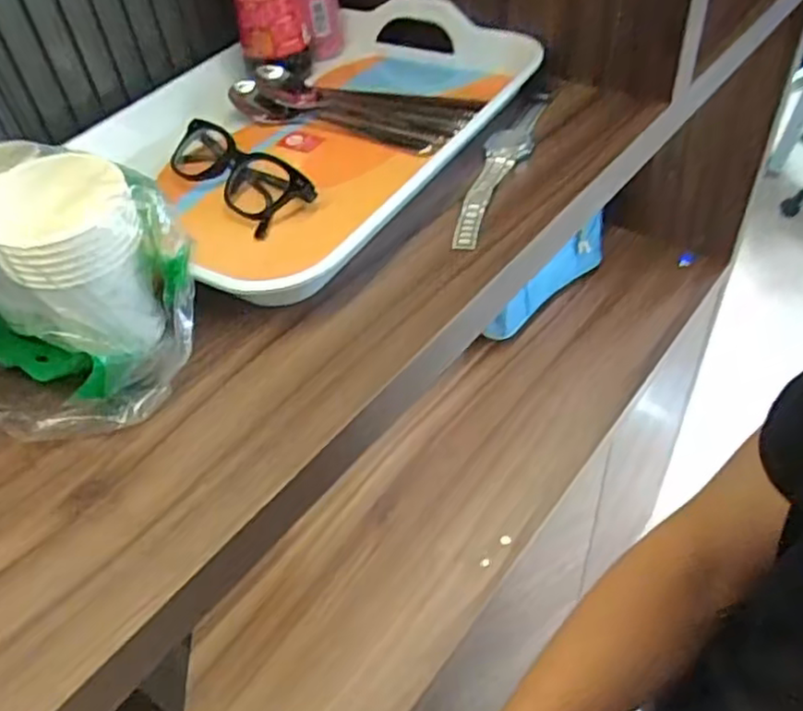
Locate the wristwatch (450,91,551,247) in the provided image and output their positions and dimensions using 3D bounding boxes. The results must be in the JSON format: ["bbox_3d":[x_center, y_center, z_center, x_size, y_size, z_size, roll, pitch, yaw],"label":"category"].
[{"bbox_3d":[0.073,-0.142,0.498,0.031,0.006,0.194,11,48,16],"label":"wristwatch"}]

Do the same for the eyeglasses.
[{"bbox_3d":[-0.126,-0.135,0.495,0.048,0.023,0.137,-36,52,-26],"label":"eyeglasses"}]

